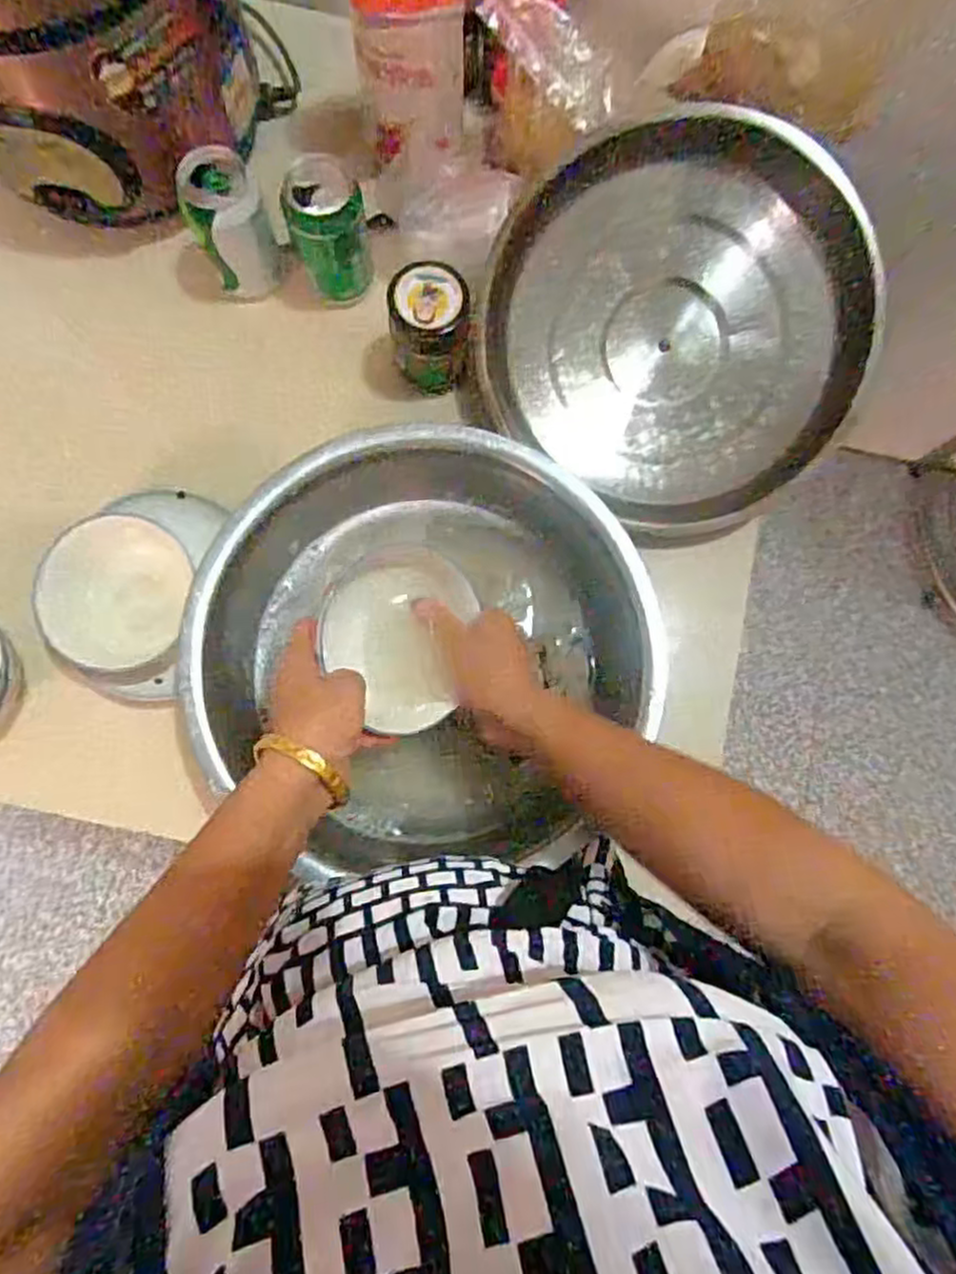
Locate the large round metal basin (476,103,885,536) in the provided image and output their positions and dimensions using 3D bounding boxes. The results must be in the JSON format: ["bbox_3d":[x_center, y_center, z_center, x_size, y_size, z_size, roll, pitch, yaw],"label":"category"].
[{"bbox_3d":[0.176,-0.263,0.642,0.324,0.100,0.324,2,106,6],"label":"large round metal basin"}]

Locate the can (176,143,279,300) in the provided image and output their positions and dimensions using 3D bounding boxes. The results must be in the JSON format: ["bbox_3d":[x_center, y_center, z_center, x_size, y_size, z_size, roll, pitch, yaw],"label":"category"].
[{"bbox_3d":[-0.208,-0.342,0.630,0.058,0.112,0.076,-20,83,-5],"label":"can"}]

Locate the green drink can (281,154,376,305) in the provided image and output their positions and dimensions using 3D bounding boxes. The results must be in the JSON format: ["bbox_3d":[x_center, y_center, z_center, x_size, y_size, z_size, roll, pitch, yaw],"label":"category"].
[{"bbox_3d":[-0.126,-0.348,0.624,0.062,0.122,0.062,0,82,-2],"label":"green drink can"}]

